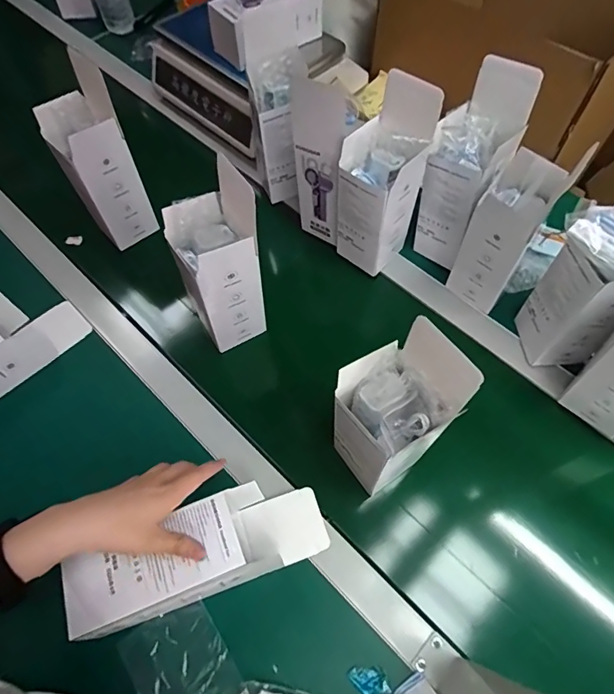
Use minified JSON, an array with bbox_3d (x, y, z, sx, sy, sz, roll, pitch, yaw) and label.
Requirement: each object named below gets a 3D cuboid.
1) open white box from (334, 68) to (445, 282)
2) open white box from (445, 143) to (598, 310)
[{"bbox_3d":[0.093,-0.203,0.571,0.086,0.233,0.080,41,70,17],"label":"open white box"},{"bbox_3d":[0.235,-0.133,0.550,0.078,0.200,0.083,32,67,13],"label":"open white box"}]

